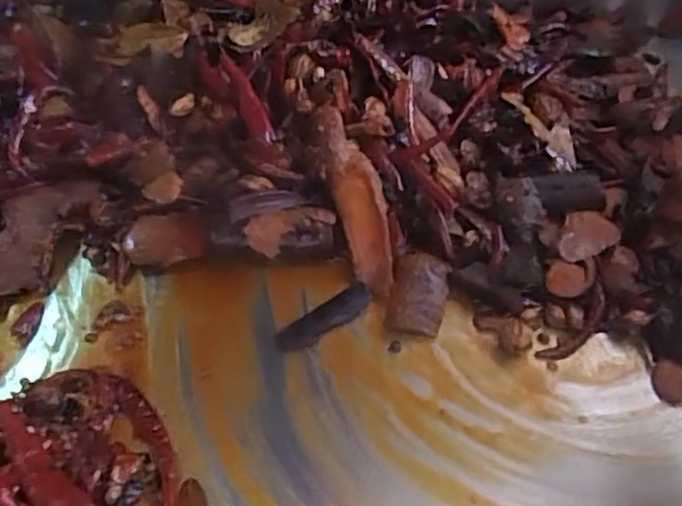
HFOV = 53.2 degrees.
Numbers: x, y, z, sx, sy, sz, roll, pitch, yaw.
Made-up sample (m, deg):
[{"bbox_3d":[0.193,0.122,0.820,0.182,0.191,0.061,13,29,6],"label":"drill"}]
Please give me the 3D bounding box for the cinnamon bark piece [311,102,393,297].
[{"bbox_3d":[0.009,-0.030,0.374,0.025,0.010,0.107,-15,82,-13],"label":"cinnamon bark piece"}]

